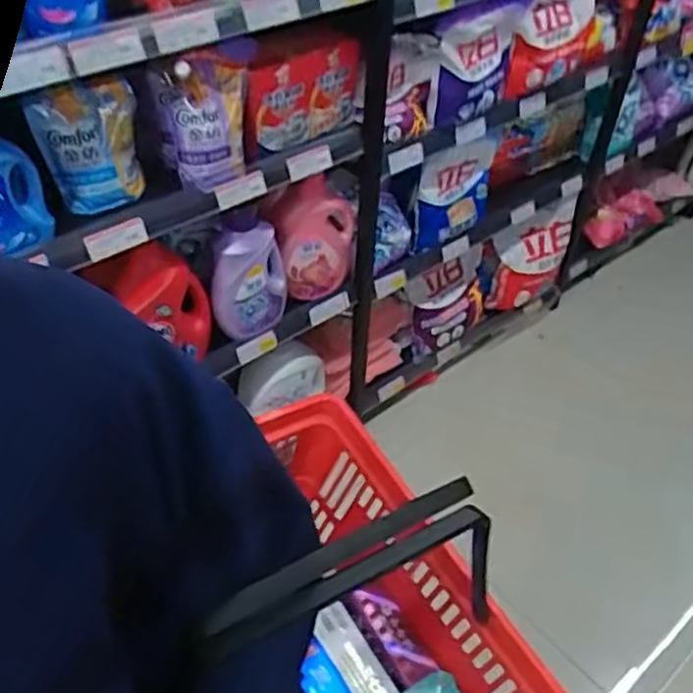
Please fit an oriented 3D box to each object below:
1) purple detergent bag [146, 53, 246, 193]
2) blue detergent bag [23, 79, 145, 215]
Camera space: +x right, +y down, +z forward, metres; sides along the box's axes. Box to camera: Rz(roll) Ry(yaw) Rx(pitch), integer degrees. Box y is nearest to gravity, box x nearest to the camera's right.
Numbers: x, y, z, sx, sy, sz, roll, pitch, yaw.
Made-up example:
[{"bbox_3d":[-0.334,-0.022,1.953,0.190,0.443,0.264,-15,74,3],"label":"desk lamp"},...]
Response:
[{"bbox_3d":[-0.227,-0.351,1.103,0.138,0.203,0.064,-7,45,-10],"label":"purple detergent bag"},{"bbox_3d":[-0.380,-0.301,1.056,0.144,0.179,0.080,-15,47,-17],"label":"blue detergent bag"}]

